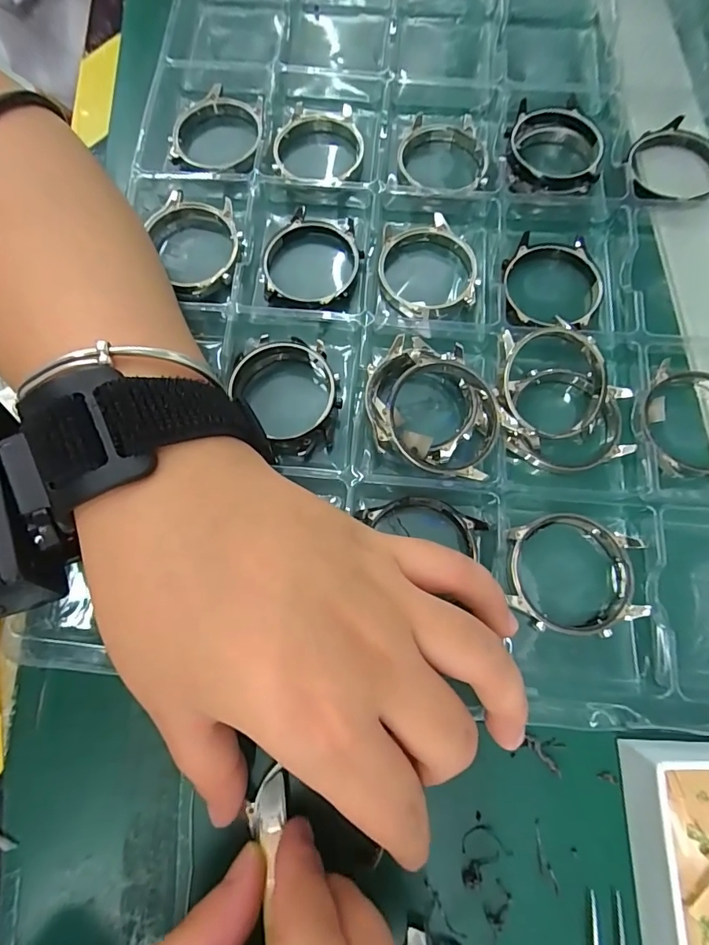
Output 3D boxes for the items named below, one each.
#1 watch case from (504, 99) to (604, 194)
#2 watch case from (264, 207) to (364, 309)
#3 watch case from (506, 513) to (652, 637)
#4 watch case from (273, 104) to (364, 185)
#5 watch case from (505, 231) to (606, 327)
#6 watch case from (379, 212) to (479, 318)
[{"bbox_3d":[0.099,-0.163,0.229,0.044,0.012,0.047,12,75,3],"label":"watch case"},{"bbox_3d":[-0.020,-0.100,0.218,0.045,0.010,0.052,2,74,0],"label":"watch case"},{"bbox_3d":[0.086,0.040,0.180,0.051,0.009,0.045,6,75,4],"label":"watch case"},{"bbox_3d":[-0.018,-0.168,0.235,0.045,0.007,0.045,3,74,0],"label":"watch case"},{"bbox_3d":[0.092,-0.089,0.213,0.045,0.012,0.049,6,74,1],"label":"watch case"},{"bbox_3d":[0.035,-0.099,0.217,0.047,0.010,0.052,-2,74,-1],"label":"watch case"}]

